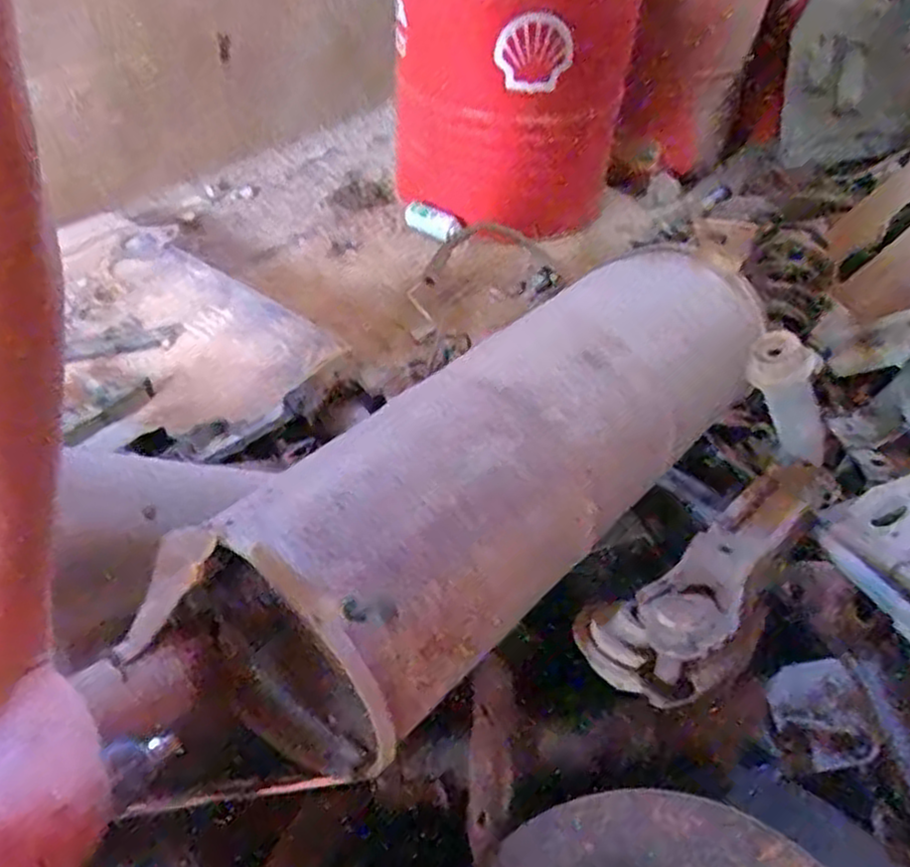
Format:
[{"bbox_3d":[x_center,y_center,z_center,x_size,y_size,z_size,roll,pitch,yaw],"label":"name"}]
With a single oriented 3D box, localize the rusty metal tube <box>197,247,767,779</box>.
[{"bbox_3d":[0.052,0.035,0.574,0.151,0.162,0.498,33,50,30],"label":"rusty metal tube"}]

